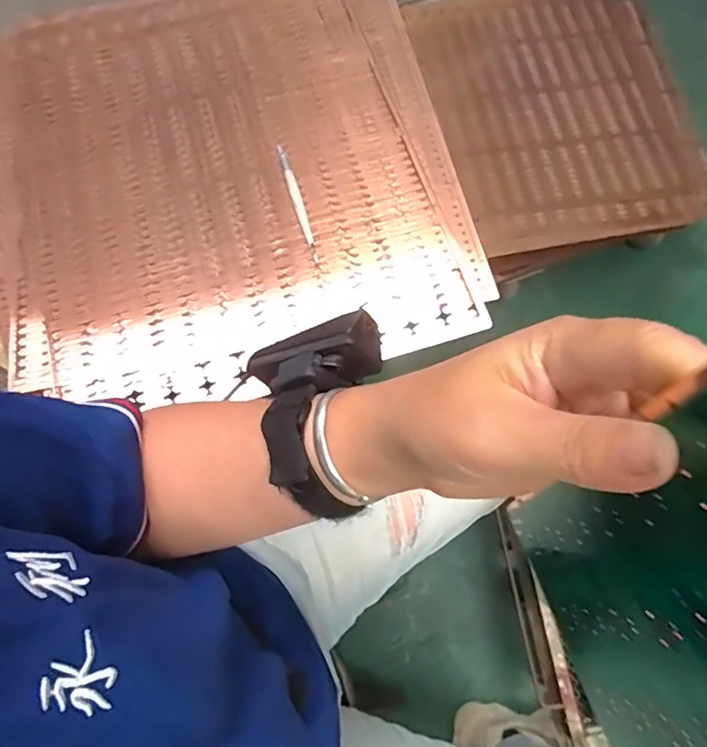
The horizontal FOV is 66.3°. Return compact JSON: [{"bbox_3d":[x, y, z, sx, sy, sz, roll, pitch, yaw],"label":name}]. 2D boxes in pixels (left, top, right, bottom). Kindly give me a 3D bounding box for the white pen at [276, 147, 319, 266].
[{"bbox_3d":[-0.058,-0.178,0.557,0.011,0.008,0.147,-15,71,-5],"label":"white pen"}]

